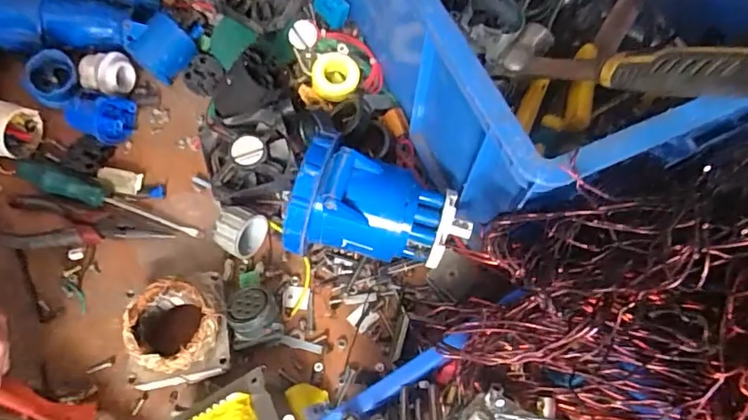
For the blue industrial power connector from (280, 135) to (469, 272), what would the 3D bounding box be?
[{"bbox_3d":[0.005,0.007,0.431,0.136,0.088,0.089,17,68,5],"label":"blue industrial power connector"}]

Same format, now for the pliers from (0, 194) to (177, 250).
[{"bbox_3d":[-0.262,0.015,0.486,0.150,0.018,0.049,5,67,0],"label":"pliers"}]

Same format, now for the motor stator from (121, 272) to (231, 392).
[{"bbox_3d":[-0.155,0.098,0.436,0.074,0.059,0.079,-12,68,-7],"label":"motor stator"}]

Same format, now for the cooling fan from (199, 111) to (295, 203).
[{"bbox_3d":[-0.118,-0.048,0.506,0.078,0.030,0.080,-12,68,-7],"label":"cooling fan"}]

